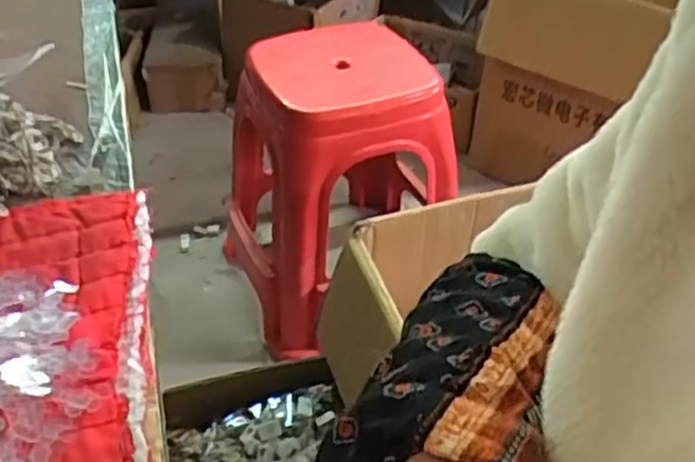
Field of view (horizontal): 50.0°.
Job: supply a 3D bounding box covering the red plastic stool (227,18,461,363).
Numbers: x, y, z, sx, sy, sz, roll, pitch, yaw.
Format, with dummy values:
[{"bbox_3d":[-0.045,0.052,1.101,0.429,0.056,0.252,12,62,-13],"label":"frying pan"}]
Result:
[{"bbox_3d":[-0.027,-0.086,1.387,0.360,0.499,0.376,-12,42,-16],"label":"red plastic stool"}]

